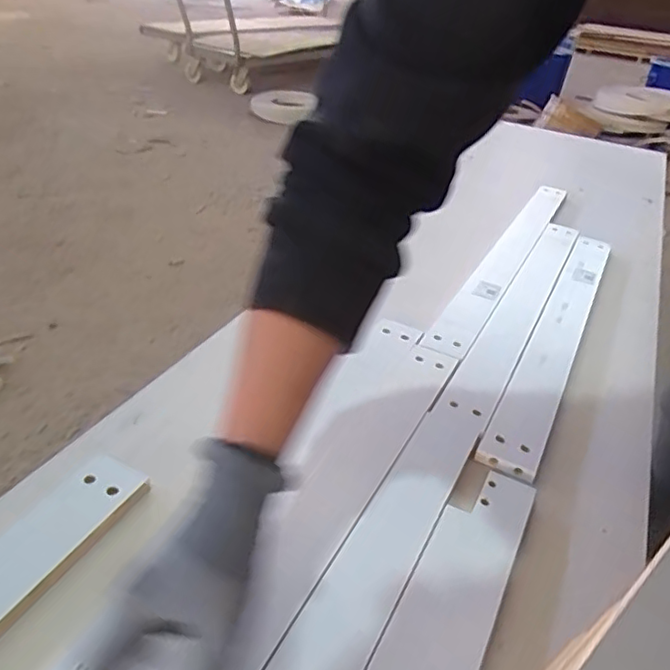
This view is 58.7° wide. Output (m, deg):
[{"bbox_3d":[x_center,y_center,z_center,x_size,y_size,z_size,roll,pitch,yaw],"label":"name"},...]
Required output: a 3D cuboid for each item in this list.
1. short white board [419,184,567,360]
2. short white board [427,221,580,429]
[{"bbox_3d":[0.349,-0.165,1.192,0.071,0.028,0.868,20,36,20],"label":"short white board"},{"bbox_3d":[0.322,-0.056,1.020,0.068,0.016,0.749,20,36,21],"label":"short white board"}]

